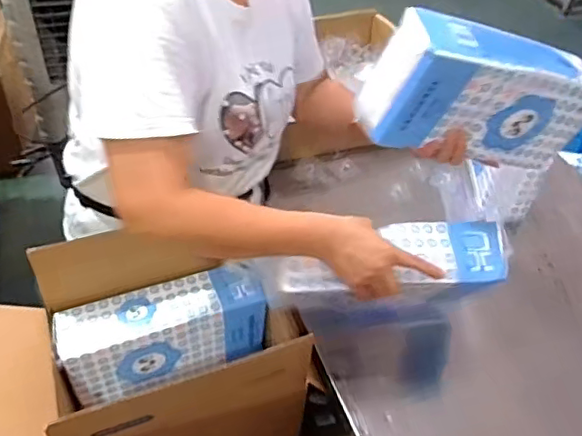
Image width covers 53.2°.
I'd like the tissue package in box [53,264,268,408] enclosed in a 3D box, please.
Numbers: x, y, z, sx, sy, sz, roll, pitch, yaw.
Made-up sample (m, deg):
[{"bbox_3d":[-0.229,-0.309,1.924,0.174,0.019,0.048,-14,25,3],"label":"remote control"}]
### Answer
[{"bbox_3d":[-0.208,0.193,0.976,0.326,0.160,0.099,-13,48,-18],"label":"tissue package in box"}]

